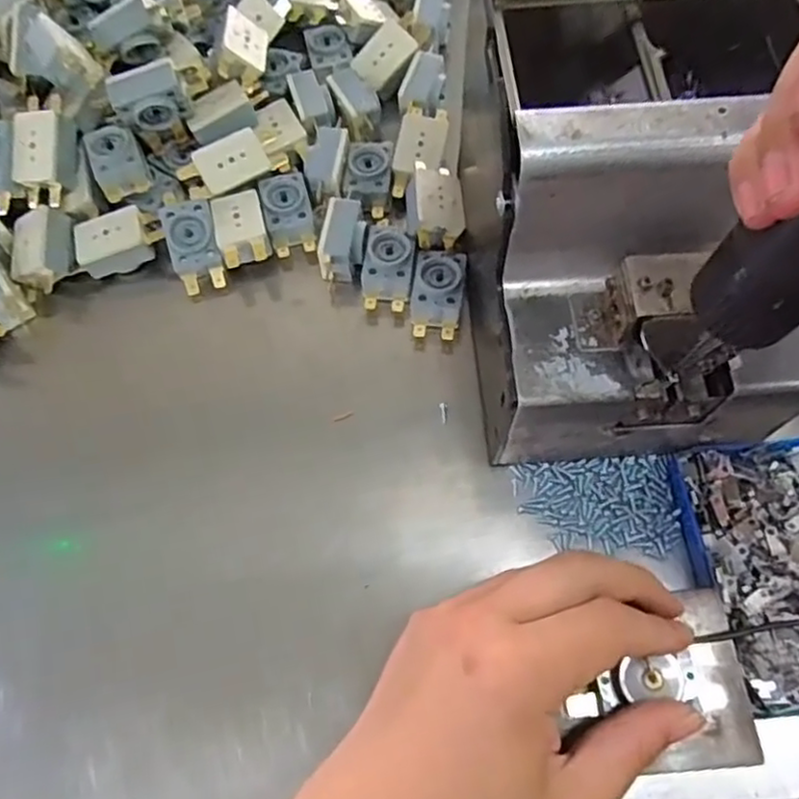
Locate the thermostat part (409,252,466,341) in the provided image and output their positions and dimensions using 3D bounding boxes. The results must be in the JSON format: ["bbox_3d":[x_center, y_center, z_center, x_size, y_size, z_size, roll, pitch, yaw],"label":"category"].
[{"bbox_3d":[0.021,-0.056,0.349,0.025,0.013,0.045,5,68,4],"label":"thermostat part"}]

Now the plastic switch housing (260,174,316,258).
[{"bbox_3d":[-0.063,-0.106,0.375,0.026,0.015,0.046,-14,68,-4],"label":"plastic switch housing"}]

